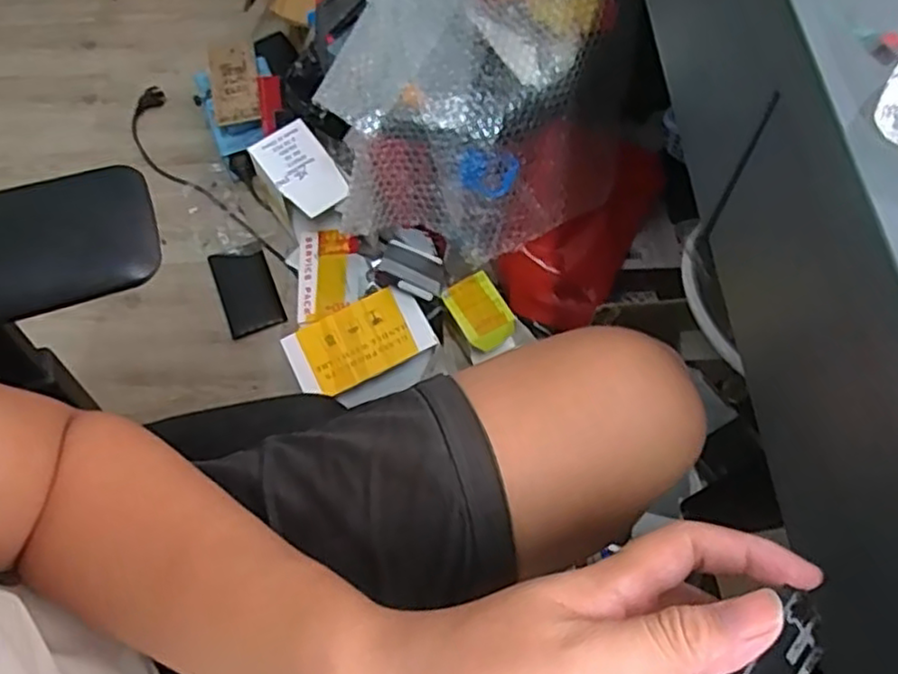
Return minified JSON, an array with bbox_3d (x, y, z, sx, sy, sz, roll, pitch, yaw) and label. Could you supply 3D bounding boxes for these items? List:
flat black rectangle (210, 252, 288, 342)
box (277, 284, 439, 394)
[{"bbox_3d":[-0.326,-0.074,1.115,0.088,0.018,0.155,-21,64,-9],"label":"flat black rectangle"},{"bbox_3d":[-0.128,0.008,0.966,0.196,0.023,0.106,-27,85,-1],"label":"box"}]

